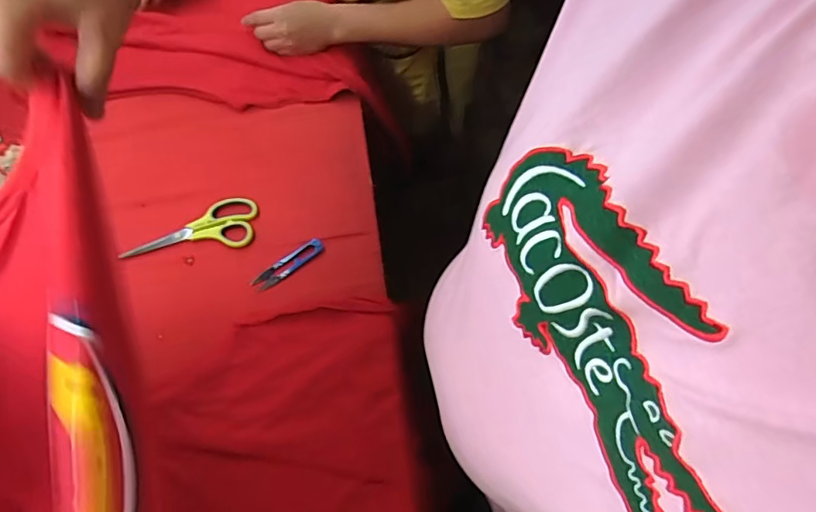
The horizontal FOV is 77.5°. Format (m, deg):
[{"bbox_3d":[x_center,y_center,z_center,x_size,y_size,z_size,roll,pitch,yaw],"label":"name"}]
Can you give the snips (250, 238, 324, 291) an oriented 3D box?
[{"bbox_3d":[-0.160,0.012,0.678,0.104,0.012,0.025,-32,72,-13],"label":"snips"}]

